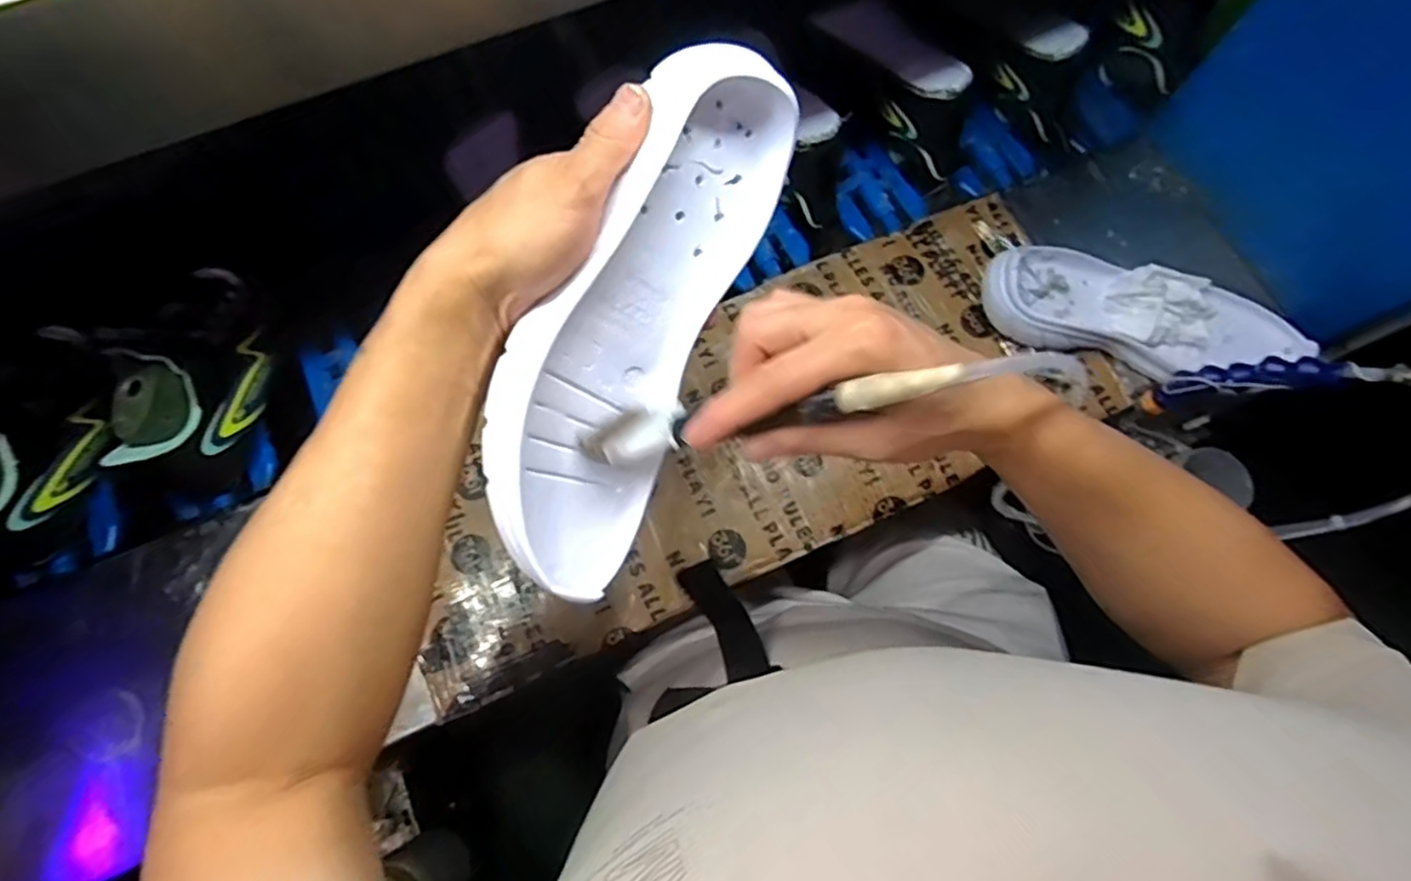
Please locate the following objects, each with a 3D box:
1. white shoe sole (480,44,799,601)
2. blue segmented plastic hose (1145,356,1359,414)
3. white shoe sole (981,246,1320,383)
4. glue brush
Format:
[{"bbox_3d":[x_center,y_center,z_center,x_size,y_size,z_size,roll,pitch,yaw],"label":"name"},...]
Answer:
[{"bbox_3d":[-0.035,-0.061,0.333,0.100,0.034,0.267,18,92,-38],"label":"white shoe sole"},{"bbox_3d":[0.438,-0.048,0.555,0.027,0.153,0.030,26,75,-20],"label":"blue segmented plastic hose"},{"bbox_3d":[0.399,-0.113,0.619,0.288,0.050,0.095,10,75,2],"label":"white shoe sole"},{"bbox_3d":[0.042,-0.014,0.303,0.225,0.019,0.030,-9,73,26],"label":"glue brush"}]

